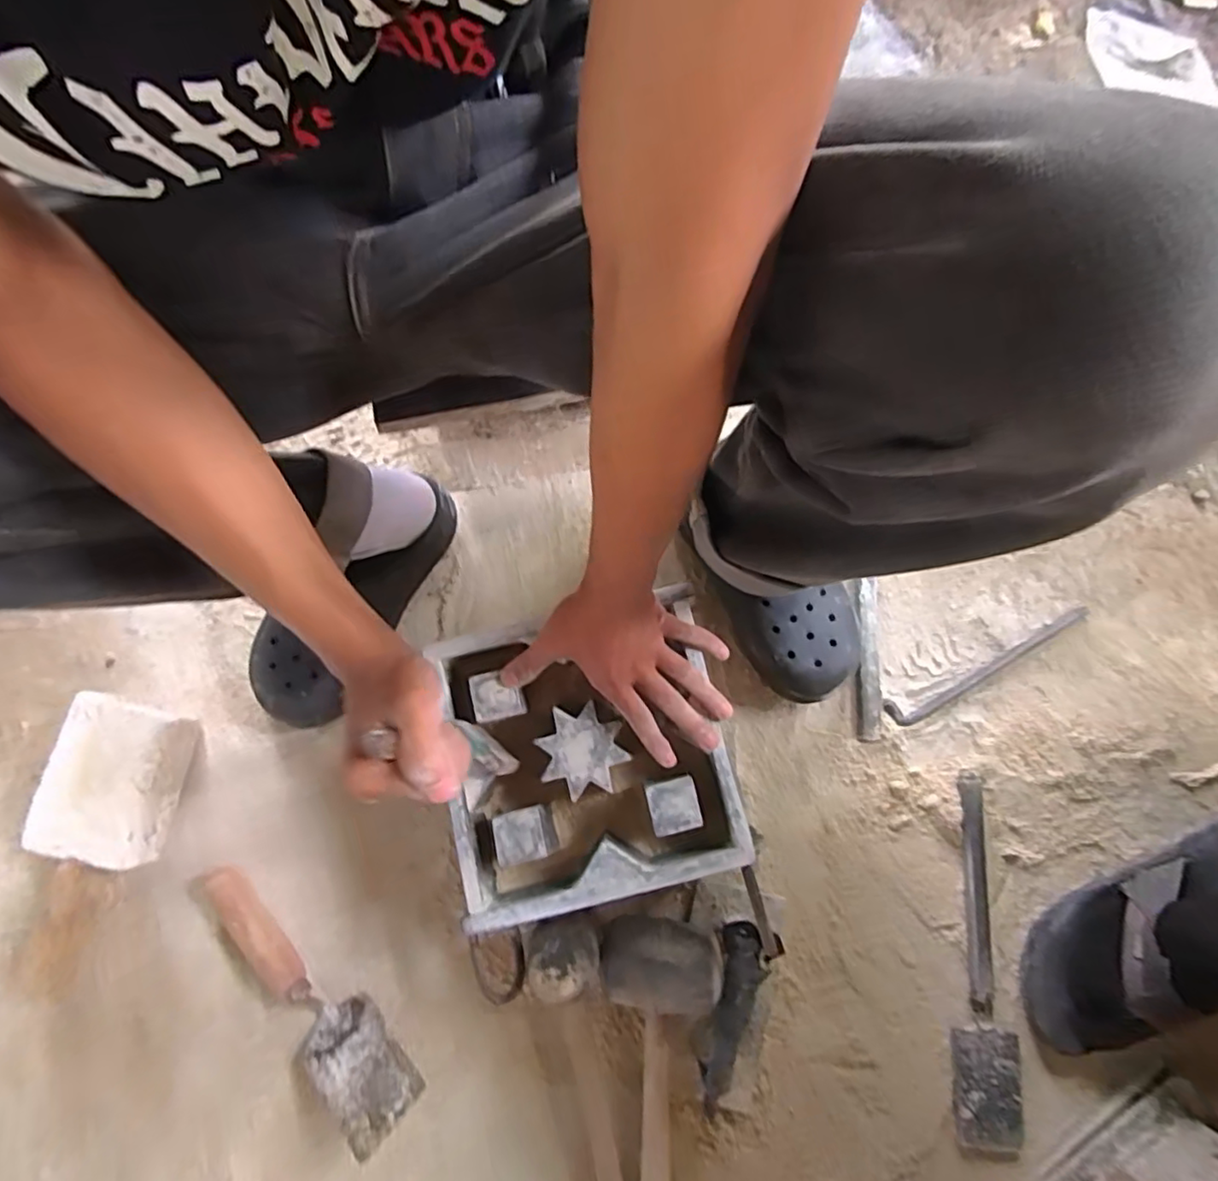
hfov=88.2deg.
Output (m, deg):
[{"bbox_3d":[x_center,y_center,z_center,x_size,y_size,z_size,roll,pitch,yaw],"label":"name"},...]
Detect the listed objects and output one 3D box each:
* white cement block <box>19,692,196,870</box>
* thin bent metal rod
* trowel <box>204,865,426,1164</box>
[{"bbox_3d":[-0.469,0.176,0.601,0.113,0.058,0.149,7,77,3],"label":"white cement block"},{"bbox_3d":[0.388,0.081,0.642,0.231,0.010,0.031,-24,77,-4],"label":"thin bent metal rod"},{"bbox_3d":[-0.279,0.363,0.560,0.269,0.049,0.069,41,81,10],"label":"trowel"}]

